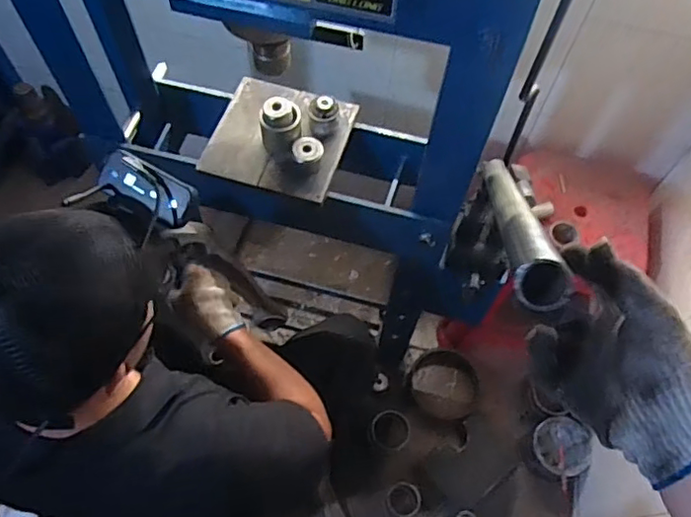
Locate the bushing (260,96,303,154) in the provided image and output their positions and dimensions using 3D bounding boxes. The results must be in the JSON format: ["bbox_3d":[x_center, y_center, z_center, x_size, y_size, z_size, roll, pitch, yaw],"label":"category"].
[{"bbox_3d":[-0.095,-0.192,0.853,0.061,0.057,0.053,-2,61,-4],"label":"bushing"}]

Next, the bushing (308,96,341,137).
[{"bbox_3d":[-0.032,-0.210,0.867,0.046,0.045,0.045,1,61,-2],"label":"bushing"}]

